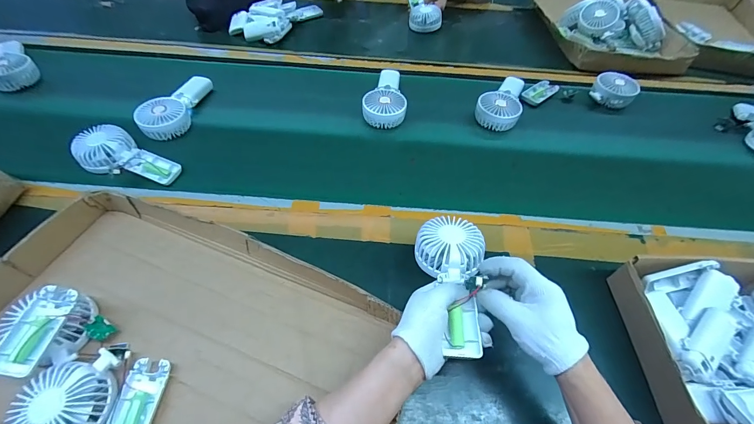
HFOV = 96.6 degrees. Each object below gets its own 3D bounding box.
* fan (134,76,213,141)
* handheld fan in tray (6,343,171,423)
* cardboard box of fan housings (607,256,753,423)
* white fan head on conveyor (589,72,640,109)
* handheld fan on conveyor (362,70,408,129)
[{"bbox_3d":[-0.405,-0.217,0.675,0.071,0.051,0.185,6,55,3],"label":"fan"},{"bbox_3d":[-0.316,0.207,0.376,0.124,0.052,0.105,3,55,0],"label":"handheld fan in tray"},{"bbox_3d":[0.445,0.164,0.424,0.221,0.076,0.217,2,55,0],"label":"cardboard box of fan housings"},{"bbox_3d":[0.527,-0.275,0.745,0.093,0.043,0.071,32,60,19],"label":"white fan head on conveyor"},{"bbox_3d":[0.013,-0.258,0.715,0.091,0.042,0.171,-1,55,-3],"label":"handheld fan on conveyor"}]

